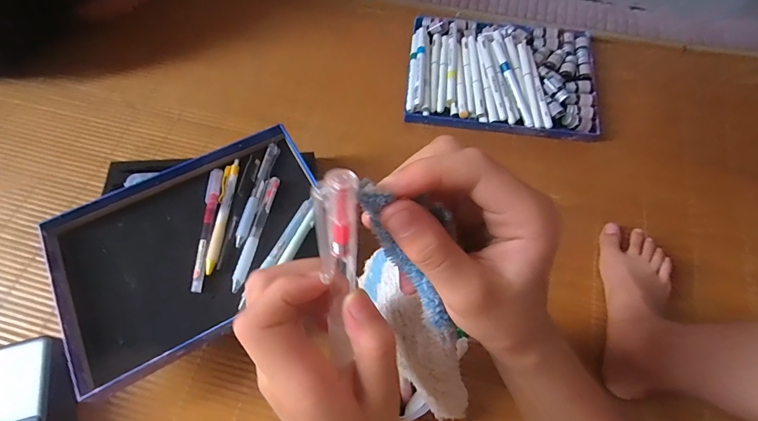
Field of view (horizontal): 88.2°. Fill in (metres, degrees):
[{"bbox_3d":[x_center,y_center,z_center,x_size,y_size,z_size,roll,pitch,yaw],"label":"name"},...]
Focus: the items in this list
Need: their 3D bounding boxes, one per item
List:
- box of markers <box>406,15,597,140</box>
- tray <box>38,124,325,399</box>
[{"bbox_3d":[0.183,-0.209,0.584,0.269,0.040,0.192,9,65,3],"label":"box of markers"},{"bbox_3d":[-0.188,0.031,0.415,0.269,0.029,0.193,-28,69,-14],"label":"tray"}]

